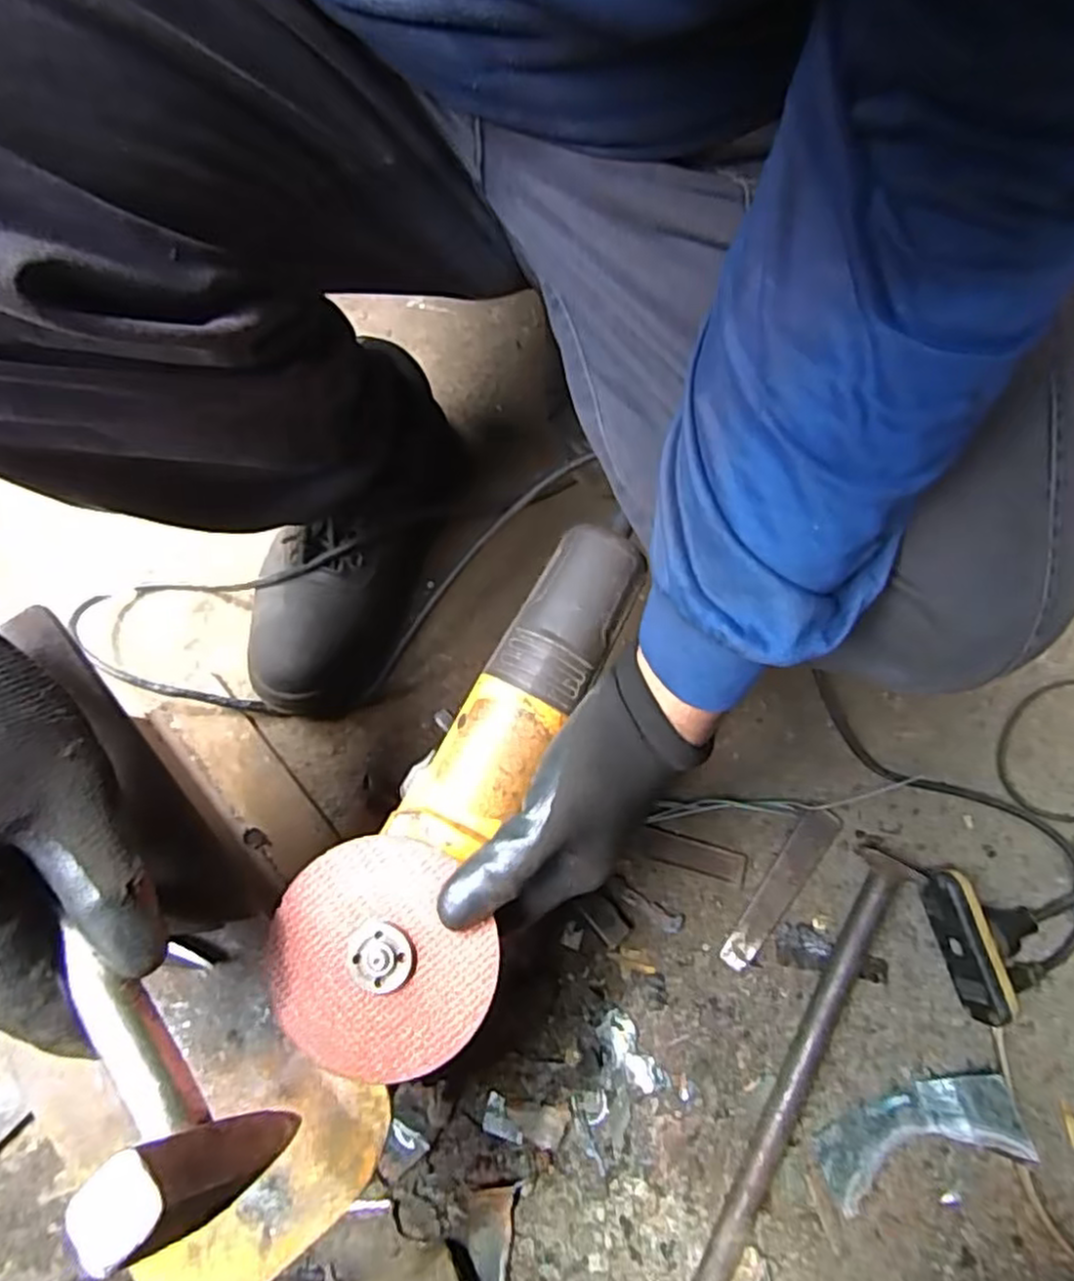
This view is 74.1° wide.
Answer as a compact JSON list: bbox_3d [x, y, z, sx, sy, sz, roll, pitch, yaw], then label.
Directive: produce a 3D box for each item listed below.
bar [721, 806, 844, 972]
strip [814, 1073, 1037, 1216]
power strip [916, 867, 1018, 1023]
[{"bbox_3d":[0.196,0.198,0.574,0.031,0.005,0.146,39,77,9],"label":"bar"},{"bbox_3d":[0.274,0.361,0.513,0.140,0.044,0.049,-19,76,-6],"label":"strip"},{"bbox_3d":[0.328,0.233,0.546,0.024,0.045,0.111,-13,76,-5],"label":"power strip"}]

